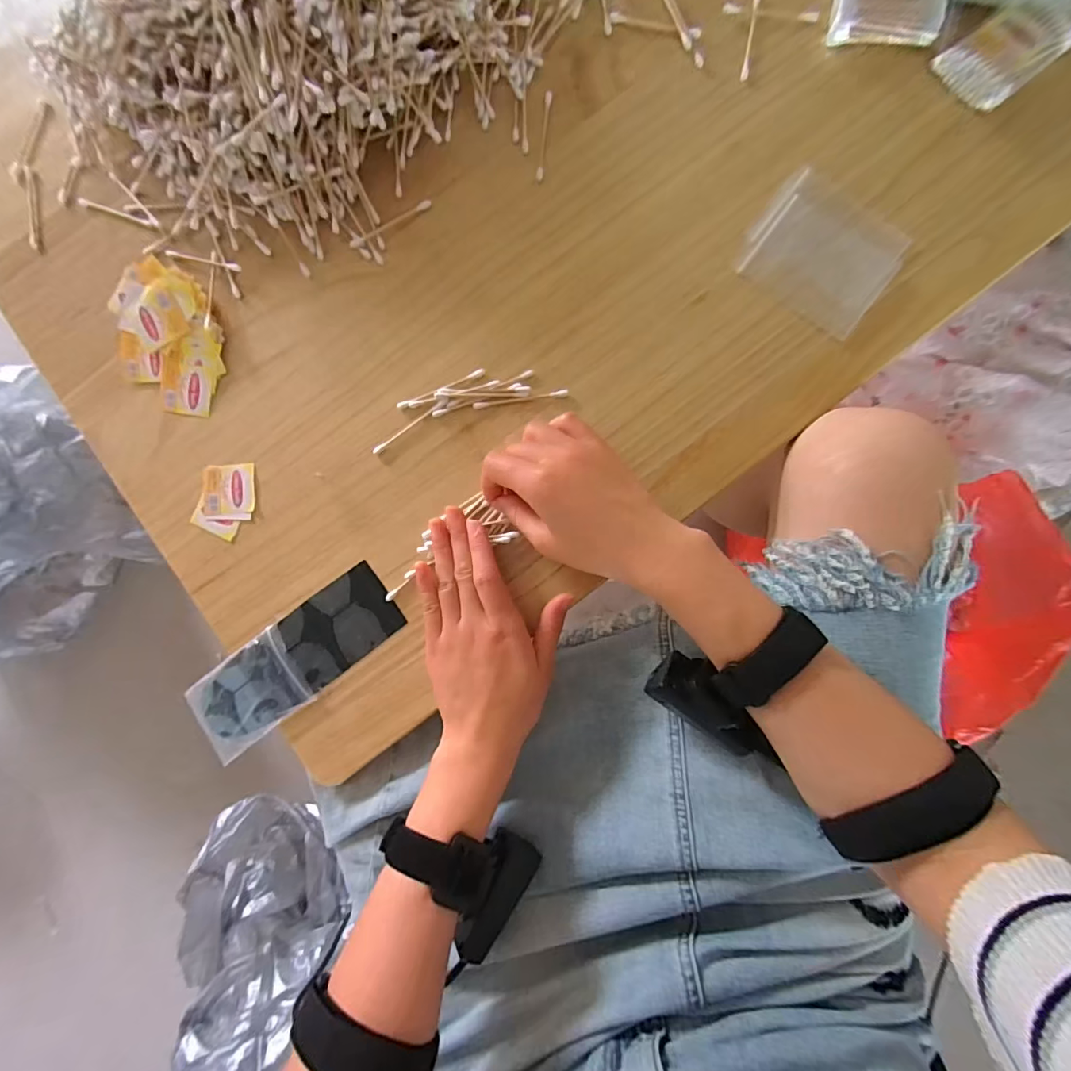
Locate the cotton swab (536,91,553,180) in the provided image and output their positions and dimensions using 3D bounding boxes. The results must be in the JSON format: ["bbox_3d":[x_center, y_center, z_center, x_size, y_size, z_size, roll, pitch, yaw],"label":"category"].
[{"bbox_3d":[0.007,-0.317,0.382,0.006,0.004,0.074,6,88,4],"label":"cotton swab"}]

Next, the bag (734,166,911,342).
[{"bbox_3d":[0.215,-0.213,0.365,0.106,0.006,0.093,38,90,3],"label":"bag"}]

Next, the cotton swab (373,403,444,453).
[{"bbox_3d":[-0.100,-0.085,0.378,0.065,0.004,0.006,-35,85,2],"label":"cotton swab"}]

